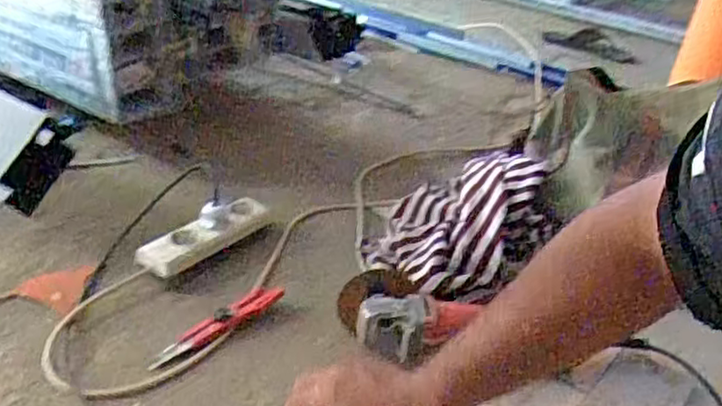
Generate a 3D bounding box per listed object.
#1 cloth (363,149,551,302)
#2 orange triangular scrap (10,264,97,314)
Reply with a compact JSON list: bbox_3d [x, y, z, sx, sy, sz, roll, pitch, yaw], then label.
[{"bbox_3d":[0.134,0.022,0.909,0.221,0.118,0.331,16,32,17],"label":"cloth"},{"bbox_3d":[-0.368,0.099,0.809,0.077,0.006,0.083,4,31,-8],"label":"orange triangular scrap"}]

